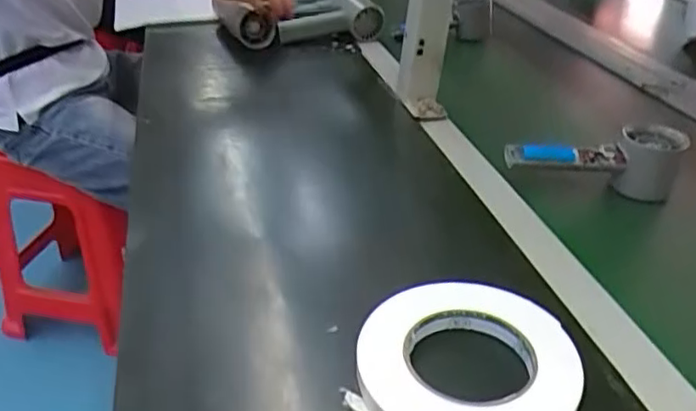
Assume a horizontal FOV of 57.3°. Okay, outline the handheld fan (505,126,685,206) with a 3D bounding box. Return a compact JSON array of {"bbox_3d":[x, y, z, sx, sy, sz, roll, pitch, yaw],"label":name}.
[{"bbox_3d":[0.233,-0.039,0.595,0.160,0.064,0.048,1,29,-4],"label":"handheld fan"}]

